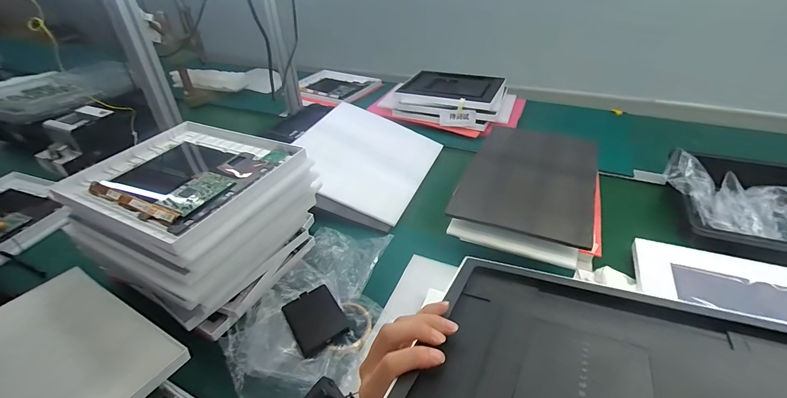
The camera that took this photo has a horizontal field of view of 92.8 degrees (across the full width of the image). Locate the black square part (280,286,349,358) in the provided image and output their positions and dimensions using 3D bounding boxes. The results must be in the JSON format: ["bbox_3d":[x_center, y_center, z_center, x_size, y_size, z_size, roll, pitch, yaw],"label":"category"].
[{"bbox_3d":[-0.129,0.190,0.612,0.082,0.011,0.116,-22,40,-23],"label":"black square part"}]

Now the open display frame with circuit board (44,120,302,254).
[{"bbox_3d":[-0.349,-0.043,0.631,0.343,0.037,0.266,17,41,25],"label":"open display frame with circuit board"}]

